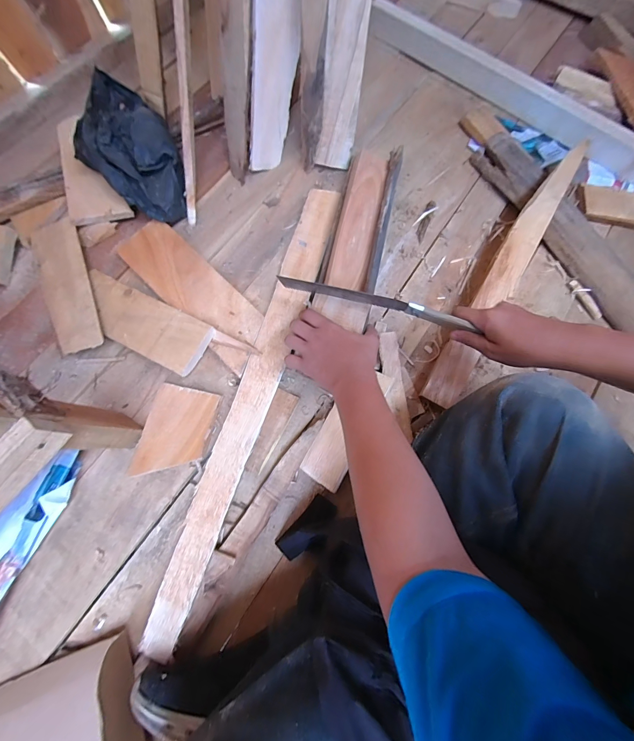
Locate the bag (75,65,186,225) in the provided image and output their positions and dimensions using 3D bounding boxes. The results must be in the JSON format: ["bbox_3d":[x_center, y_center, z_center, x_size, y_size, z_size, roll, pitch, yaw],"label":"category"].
[{"bbox_3d":[-0.315,-0.365,0.547,0.146,0.088,0.255,-23,76,-8],"label":"bag"}]

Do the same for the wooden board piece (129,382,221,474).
[{"bbox_3d":[-0.199,0.087,0.462,0.089,0.018,0.124,13,74,2],"label":"wooden board piece"}]

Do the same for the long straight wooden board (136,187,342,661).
[{"bbox_3d":[-0.080,0.003,0.479,0.062,0.034,0.701,16,74,3],"label":"long straight wooden board"}]

